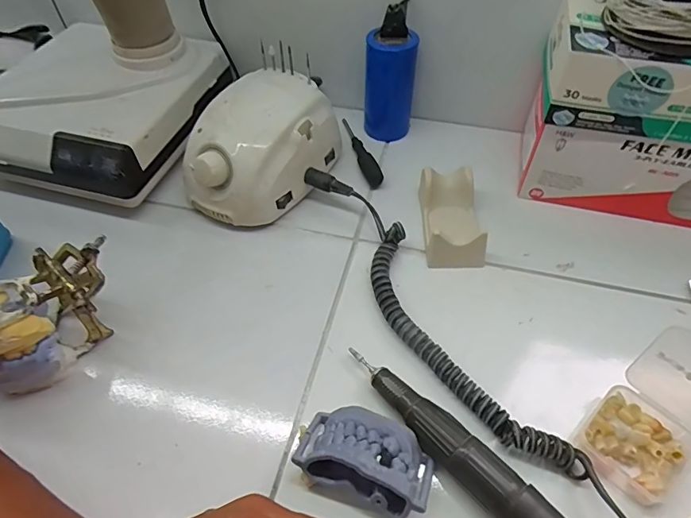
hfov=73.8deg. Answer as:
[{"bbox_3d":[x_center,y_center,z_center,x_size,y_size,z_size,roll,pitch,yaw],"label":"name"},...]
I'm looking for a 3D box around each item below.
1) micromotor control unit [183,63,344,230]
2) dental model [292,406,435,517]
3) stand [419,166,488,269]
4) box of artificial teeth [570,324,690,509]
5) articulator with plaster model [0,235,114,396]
[{"bbox_3d":[-0.078,-0.101,0.422,0.088,0.082,0.138,22,53,23],"label":"micromotor control unit"},{"bbox_3d":[0.012,0.120,0.281,0.081,0.034,0.050,13,50,16],"label":"dental model"},{"bbox_3d":[0.092,-0.037,0.402,0.049,0.033,0.085,-2,48,3],"label":"stand"},{"bbox_3d":[0.189,0.095,0.279,0.080,0.063,0.058,-32,53,-22],"label":"box of artificial teeth"},{"bbox_3d":[-0.203,0.038,0.311,0.057,0.075,0.101,14,51,17],"label":"articulator with plaster model"}]

